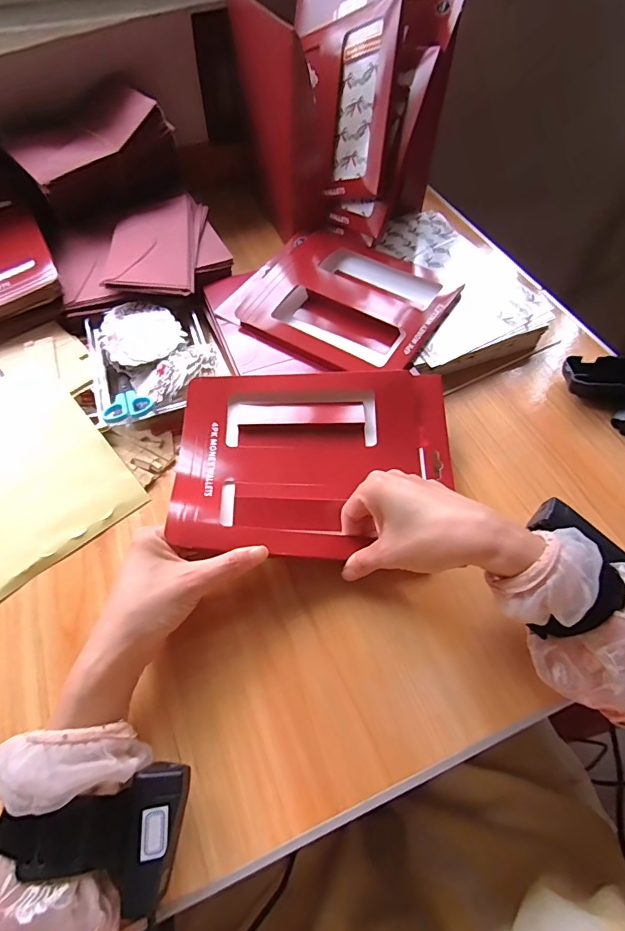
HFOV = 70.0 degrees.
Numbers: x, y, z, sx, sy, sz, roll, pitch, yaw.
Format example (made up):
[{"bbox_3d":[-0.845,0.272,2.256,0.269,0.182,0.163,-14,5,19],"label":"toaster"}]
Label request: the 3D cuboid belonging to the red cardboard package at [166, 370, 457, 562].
[{"bbox_3d":[0.007,-0.010,0.414,0.253,0.034,0.192,-4,59,-5],"label":"red cardboard package"}]

